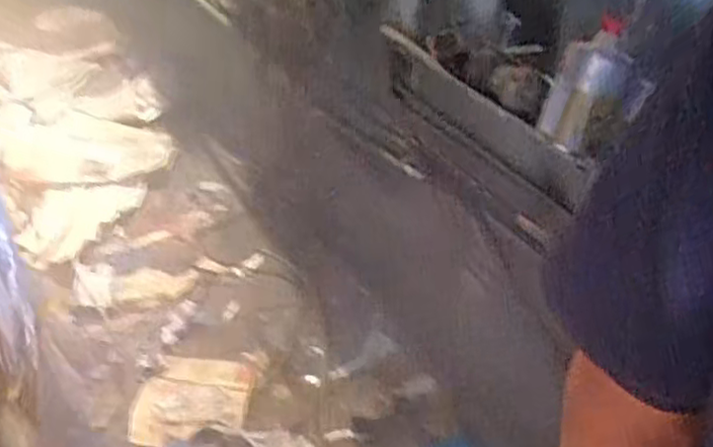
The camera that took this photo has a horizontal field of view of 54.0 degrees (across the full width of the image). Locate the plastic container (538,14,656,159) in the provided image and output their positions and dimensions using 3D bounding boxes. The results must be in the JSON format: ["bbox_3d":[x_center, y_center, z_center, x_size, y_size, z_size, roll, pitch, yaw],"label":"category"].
[{"bbox_3d":[0.360,-0.213,1.052,0.117,0.181,0.110,15,37,12],"label":"plastic container"}]

